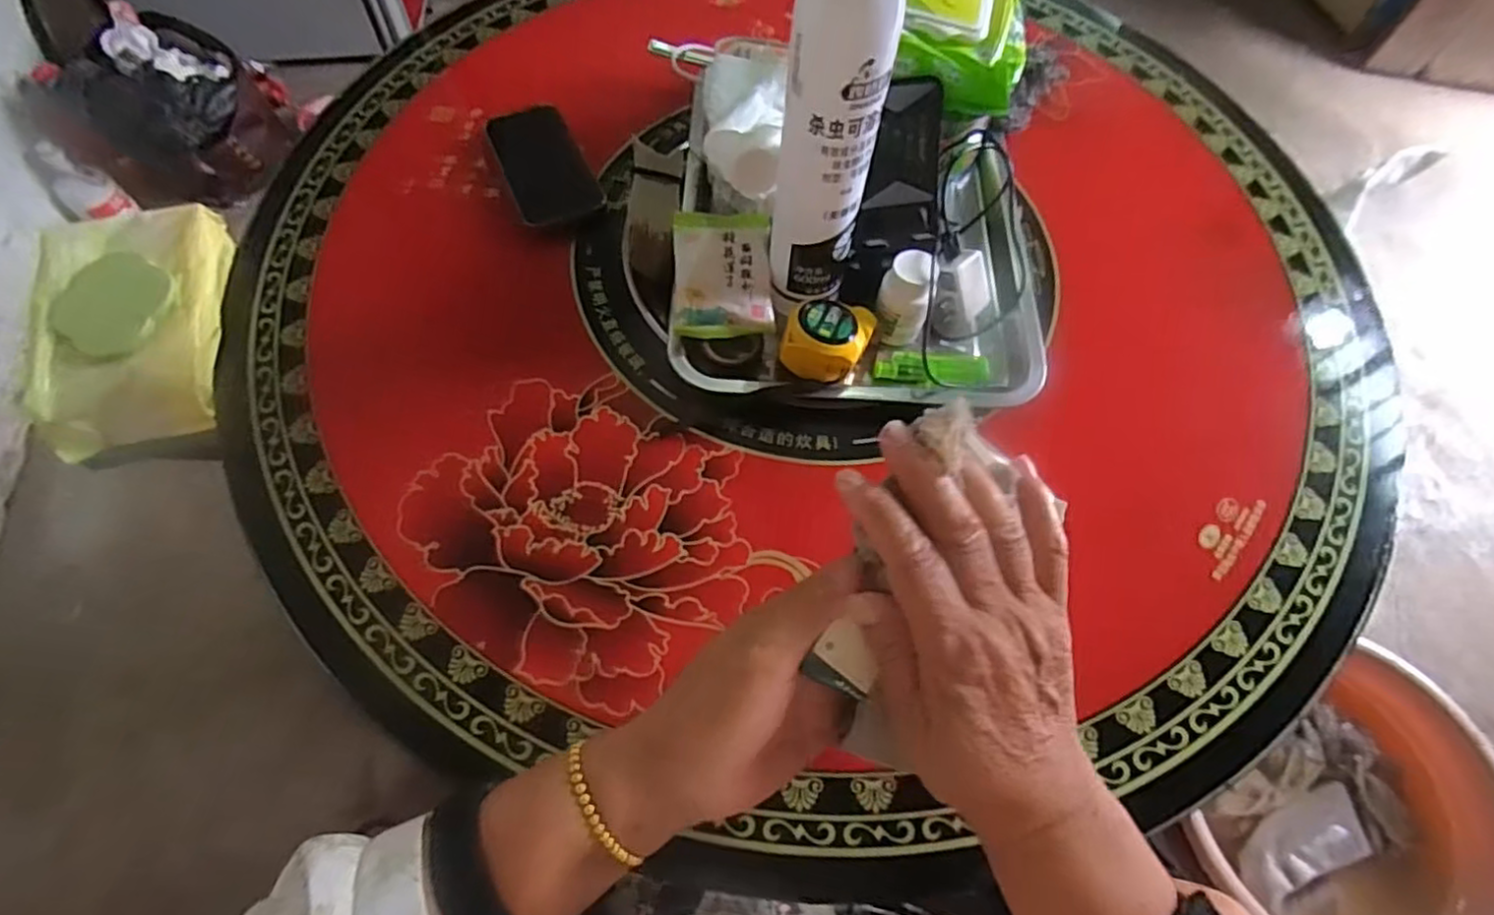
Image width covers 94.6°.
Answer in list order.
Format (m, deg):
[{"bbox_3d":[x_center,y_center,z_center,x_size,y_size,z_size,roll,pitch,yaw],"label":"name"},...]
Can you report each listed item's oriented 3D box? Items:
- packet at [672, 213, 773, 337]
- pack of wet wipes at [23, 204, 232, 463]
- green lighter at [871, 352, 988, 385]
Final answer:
[{"bbox_3d":[-0.019,-0.141,0.526,0.072,0.024,0.098,-2,66,-3],"label":"packet"},{"bbox_3d":[-0.460,-0.105,0.516,0.121,0.040,0.196,-12,63,-10],"label":"pack of wet wipes"},{"bbox_3d":[0.143,-0.068,0.529,0.088,0.008,0.026,6,62,-1],"label":"green lighter"}]

